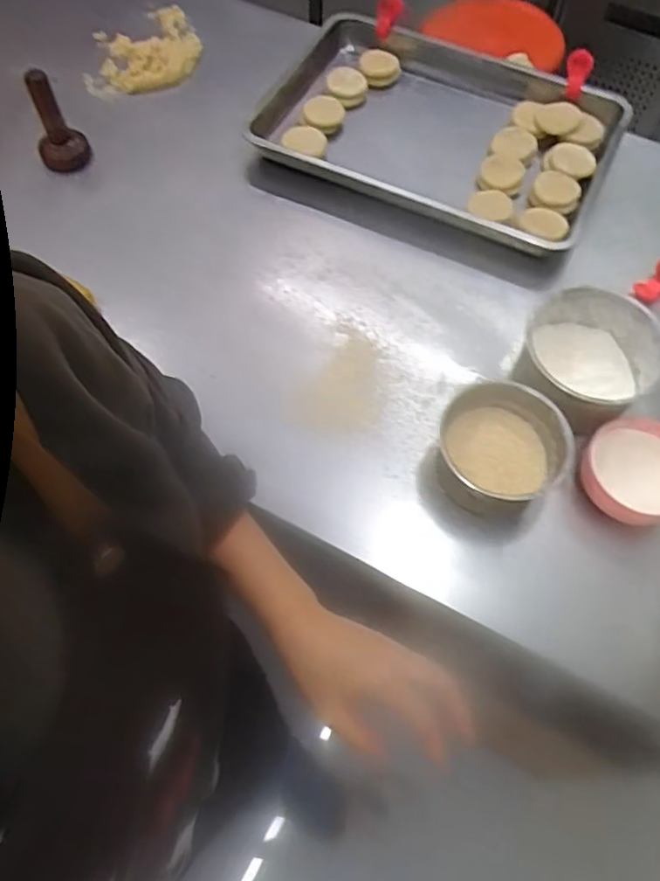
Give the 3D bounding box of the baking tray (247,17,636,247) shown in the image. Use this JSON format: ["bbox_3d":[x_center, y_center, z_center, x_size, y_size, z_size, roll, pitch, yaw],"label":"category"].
[{"bbox_3d":[0.148,-0.440,0.900,0.479,0.058,0.305,23,68,10],"label":"baking tray"}]

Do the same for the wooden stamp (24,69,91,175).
[{"bbox_3d":[-0.368,-0.421,0.866,0.063,0.145,0.056,-22,65,-12],"label":"wooden stamp"}]

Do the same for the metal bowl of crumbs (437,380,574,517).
[{"bbox_3d":[0.179,0.006,0.673,0.124,0.079,0.130,0,63,-1],"label":"metal bowl of crumbs"}]

